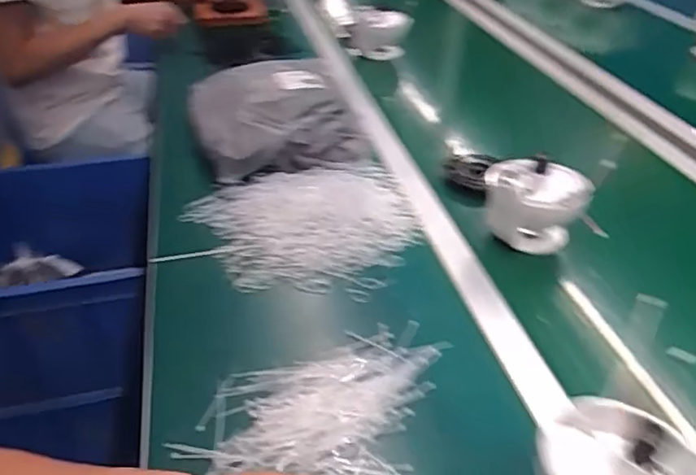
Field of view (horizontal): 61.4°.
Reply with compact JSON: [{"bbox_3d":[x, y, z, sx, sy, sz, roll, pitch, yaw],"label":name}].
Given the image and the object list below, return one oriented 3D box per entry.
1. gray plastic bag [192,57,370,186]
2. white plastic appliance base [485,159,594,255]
[{"bbox_3d":[-0.121,-0.208,0.958,0.253,0.072,0.295,-9,37,-13],"label":"gray plastic bag"},{"bbox_3d":[0.239,-0.045,0.755,0.115,0.098,0.088,2,36,2],"label":"white plastic appliance base"}]

